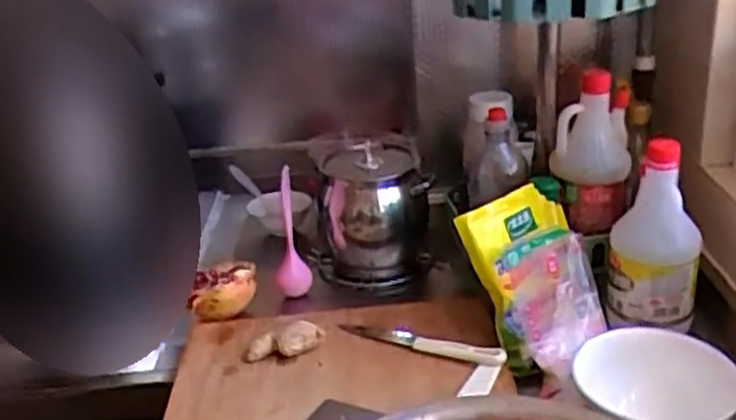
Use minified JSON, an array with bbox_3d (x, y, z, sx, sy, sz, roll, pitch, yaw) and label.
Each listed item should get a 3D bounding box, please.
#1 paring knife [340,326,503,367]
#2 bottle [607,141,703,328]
[{"bbox_3d":[0.057,0.142,0.819,0.185,0.020,0.020,8,29,27],"label":"paring knife"},{"bbox_3d":[0.297,0.032,0.792,0.090,0.192,0.069,3,27,18],"label":"bottle"}]

